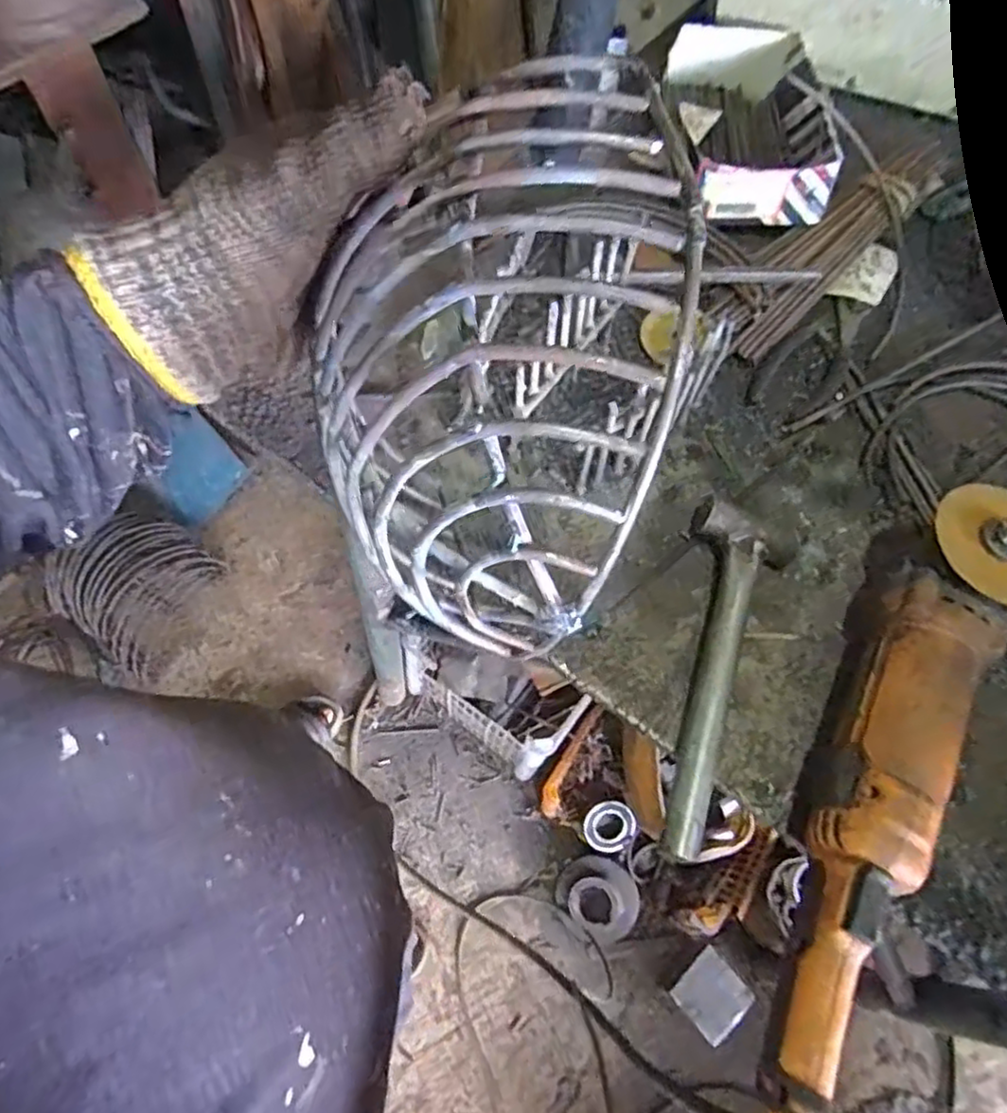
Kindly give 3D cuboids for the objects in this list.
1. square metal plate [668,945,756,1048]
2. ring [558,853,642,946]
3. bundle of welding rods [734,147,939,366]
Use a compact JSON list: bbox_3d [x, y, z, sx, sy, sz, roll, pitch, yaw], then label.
[{"bbox_3d":[0.323,0.682,1.060,0.102,0.004,0.098,-50,39,1],"label":"square metal plate"},{"bbox_3d":[0.162,0.581,1.163,0.136,0.045,0.122,38,82,14],"label":"ring"},{"bbox_3d":[0.301,-0.292,0.634,0.070,0.023,0.318,43,70,15],"label":"bundle of welding rods"}]

